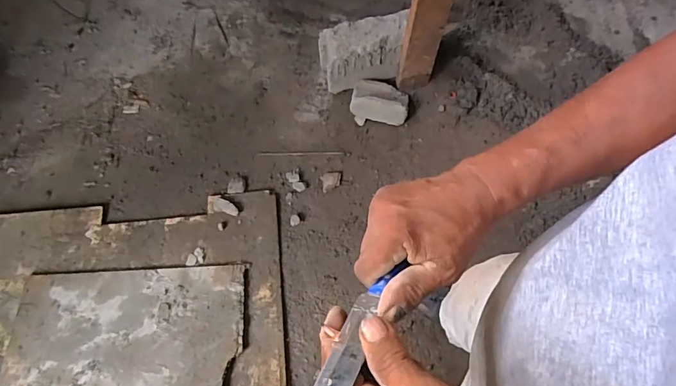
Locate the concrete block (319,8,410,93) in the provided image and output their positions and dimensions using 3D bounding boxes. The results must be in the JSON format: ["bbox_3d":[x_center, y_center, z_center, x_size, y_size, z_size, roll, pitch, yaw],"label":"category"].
[{"bbox_3d":[0.089,-0.470,1.472,0.290,0.210,0.136,-13,68,-6],"label":"concrete block"}]

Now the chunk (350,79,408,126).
[{"bbox_3d":[0.143,-0.311,1.483,0.194,0.084,0.140,12,67,4],"label":"chunk"}]

